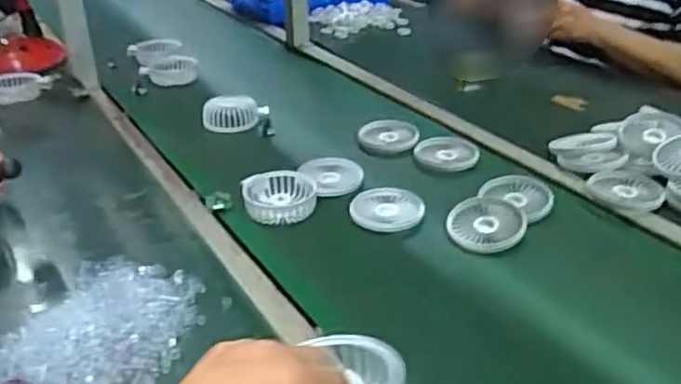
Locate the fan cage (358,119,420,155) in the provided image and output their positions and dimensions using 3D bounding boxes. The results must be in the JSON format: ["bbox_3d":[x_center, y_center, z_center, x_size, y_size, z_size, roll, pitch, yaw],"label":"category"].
[{"bbox_3d":[0.072,-0.083,1.019,0.086,0.016,0.095,1,29,3],"label":"fan cage"}]

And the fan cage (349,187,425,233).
[{"bbox_3d":[0.057,0.021,0.829,0.087,0.012,0.079,1,29,4],"label":"fan cage"}]

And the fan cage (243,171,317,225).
[{"bbox_3d":[-0.077,0.004,0.843,0.087,0.028,0.076,-6,30,-9],"label":"fan cage"}]

